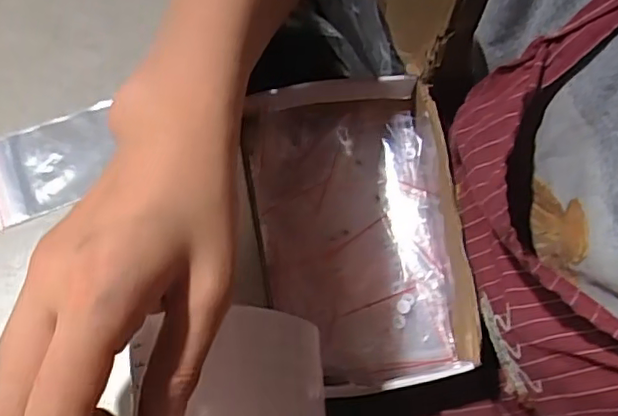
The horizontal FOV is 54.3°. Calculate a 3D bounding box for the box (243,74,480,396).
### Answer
[{"bbox_3d":[0.036,0.018,0.449,0.145,0.054,0.231,-5,68,-3],"label":"box"}]

